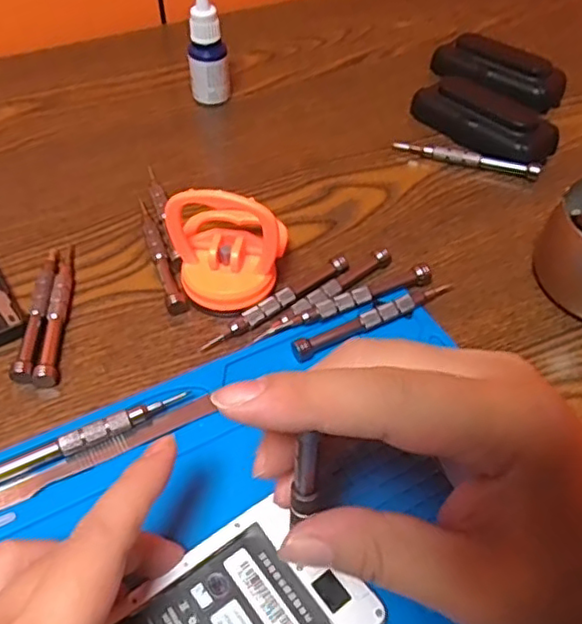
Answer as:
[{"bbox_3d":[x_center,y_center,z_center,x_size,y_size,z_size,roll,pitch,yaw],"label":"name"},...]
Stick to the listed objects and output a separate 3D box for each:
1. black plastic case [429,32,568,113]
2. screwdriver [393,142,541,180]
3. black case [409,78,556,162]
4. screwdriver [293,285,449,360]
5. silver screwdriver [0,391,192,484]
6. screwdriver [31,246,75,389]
[{"bbox_3d":[0.172,-0.201,0.521,0.110,0.028,0.049,32,56,25],"label":"black plastic case"},{"bbox_3d":[0.125,-0.110,0.445,0.101,0.012,0.012,16,50,14],"label":"screwdriver"},{"bbox_3d":[0.143,-0.145,0.468,0.041,0.030,0.108,-36,58,-28],"label":"black case"},{"bbox_3d":[0.048,0.003,0.348,0.107,0.013,0.013,-22,52,-19],"label":"screwdriver"},{"bbox_3d":[-0.098,0.061,0.294,0.101,0.013,0.009,-20,52,-17],"label":"silver screwdriver"},{"bbox_3d":[-0.132,-0.002,0.352,0.011,0.010,0.105,-4,49,-5],"label":"screwdriver"}]

